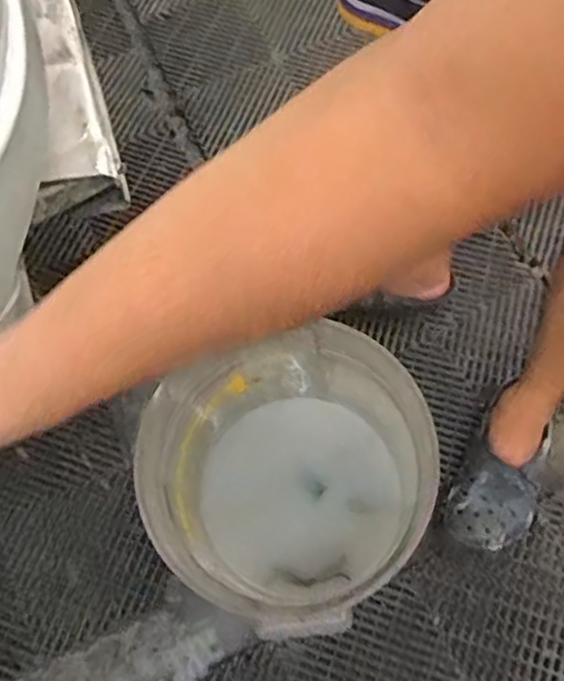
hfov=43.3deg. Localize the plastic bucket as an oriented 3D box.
[{"bbox_3d":[0.015,0.174,0.871,0.301,0.263,0.325,31,71,14],"label":"plastic bucket"}]

